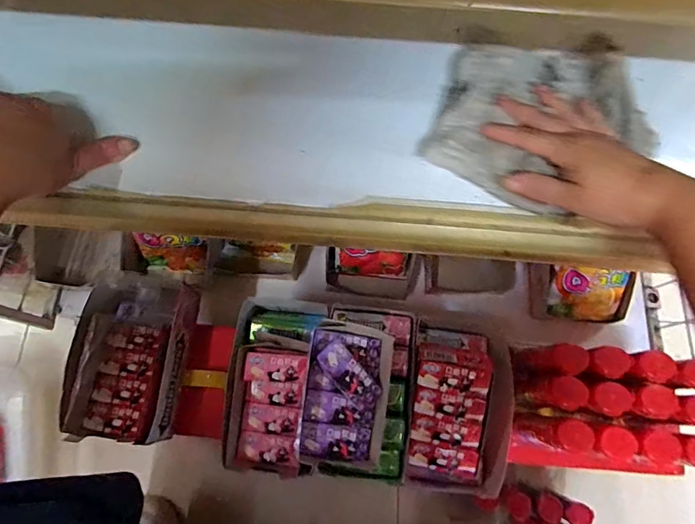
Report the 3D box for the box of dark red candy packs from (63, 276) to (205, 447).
[{"bbox_3d":[-0.224,0.096,0.466,0.101,0.058,0.167,7,74,1],"label":"box of dark red candy packs"}]

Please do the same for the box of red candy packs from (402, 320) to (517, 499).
[{"bbox_3d":[0.112,0.139,0.446,0.099,0.082,0.160,9,74,2],"label":"box of red candy packs"}]

